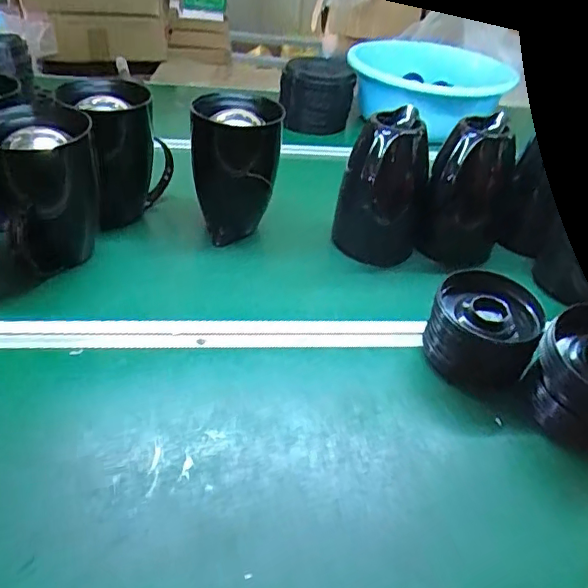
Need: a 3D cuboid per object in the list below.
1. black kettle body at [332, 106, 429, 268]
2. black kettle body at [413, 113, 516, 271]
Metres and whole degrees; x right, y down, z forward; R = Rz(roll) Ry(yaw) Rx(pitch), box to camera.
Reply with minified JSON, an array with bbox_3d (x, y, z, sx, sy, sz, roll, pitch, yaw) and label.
[{"bbox_3d":[0.137,-0.152,0.835,0.120,0.197,0.137,13,39,7],"label":"black kettle body"},{"bbox_3d":[0.265,-0.147,0.856,0.113,0.216,0.137,20,40,15],"label":"black kettle body"}]

